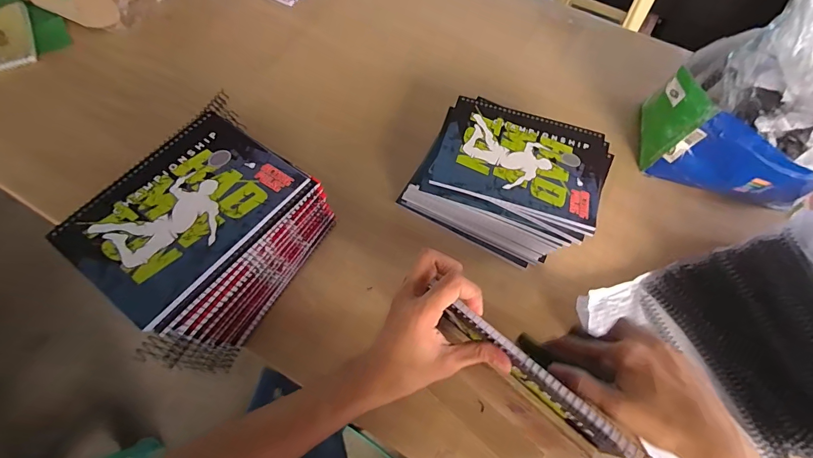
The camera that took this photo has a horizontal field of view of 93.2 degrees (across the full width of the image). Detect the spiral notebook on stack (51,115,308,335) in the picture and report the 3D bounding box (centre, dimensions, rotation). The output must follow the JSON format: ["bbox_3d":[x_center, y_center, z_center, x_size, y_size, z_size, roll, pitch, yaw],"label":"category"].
[{"bbox_3d":[-0.218,-0.023,0.376,0.146,0.008,0.195,34,66,13],"label":"spiral notebook on stack"}]

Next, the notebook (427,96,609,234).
[{"bbox_3d":[0.140,-0.088,0.470,0.191,0.006,0.142,17,63,6],"label":"notebook"}]

